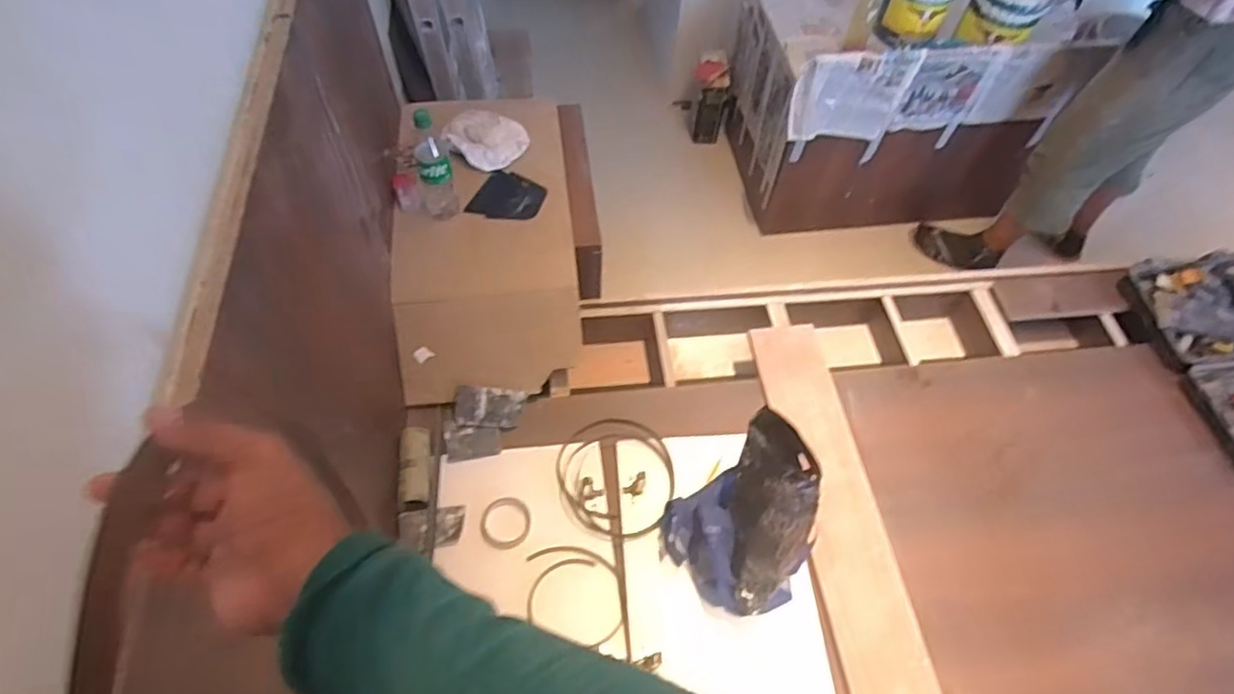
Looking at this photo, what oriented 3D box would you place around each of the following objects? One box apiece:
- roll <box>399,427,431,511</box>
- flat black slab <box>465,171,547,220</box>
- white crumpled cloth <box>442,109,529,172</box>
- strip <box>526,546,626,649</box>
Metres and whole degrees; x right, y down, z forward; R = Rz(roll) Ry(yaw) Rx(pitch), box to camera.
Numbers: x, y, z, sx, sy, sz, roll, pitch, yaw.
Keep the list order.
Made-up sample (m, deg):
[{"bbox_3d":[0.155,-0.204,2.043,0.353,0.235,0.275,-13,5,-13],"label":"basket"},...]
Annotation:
[{"bbox_3d":[-0.359,0.218,1.164,0.050,0.052,0.156,-4,58,-5],"label":"roll"},{"bbox_3d":[-0.219,-0.302,1.332,0.128,0.015,0.125,19,59,10],"label":"flat black slab"},{"bbox_3d":[-0.284,-0.453,1.412,0.165,0.035,0.163,29,61,15],"label":"white crumpled cloth"},{"bbox_3d":[-0.070,0.417,1.103,0.163,0.011,0.162,-3,58,-4],"label":"strip"}]

